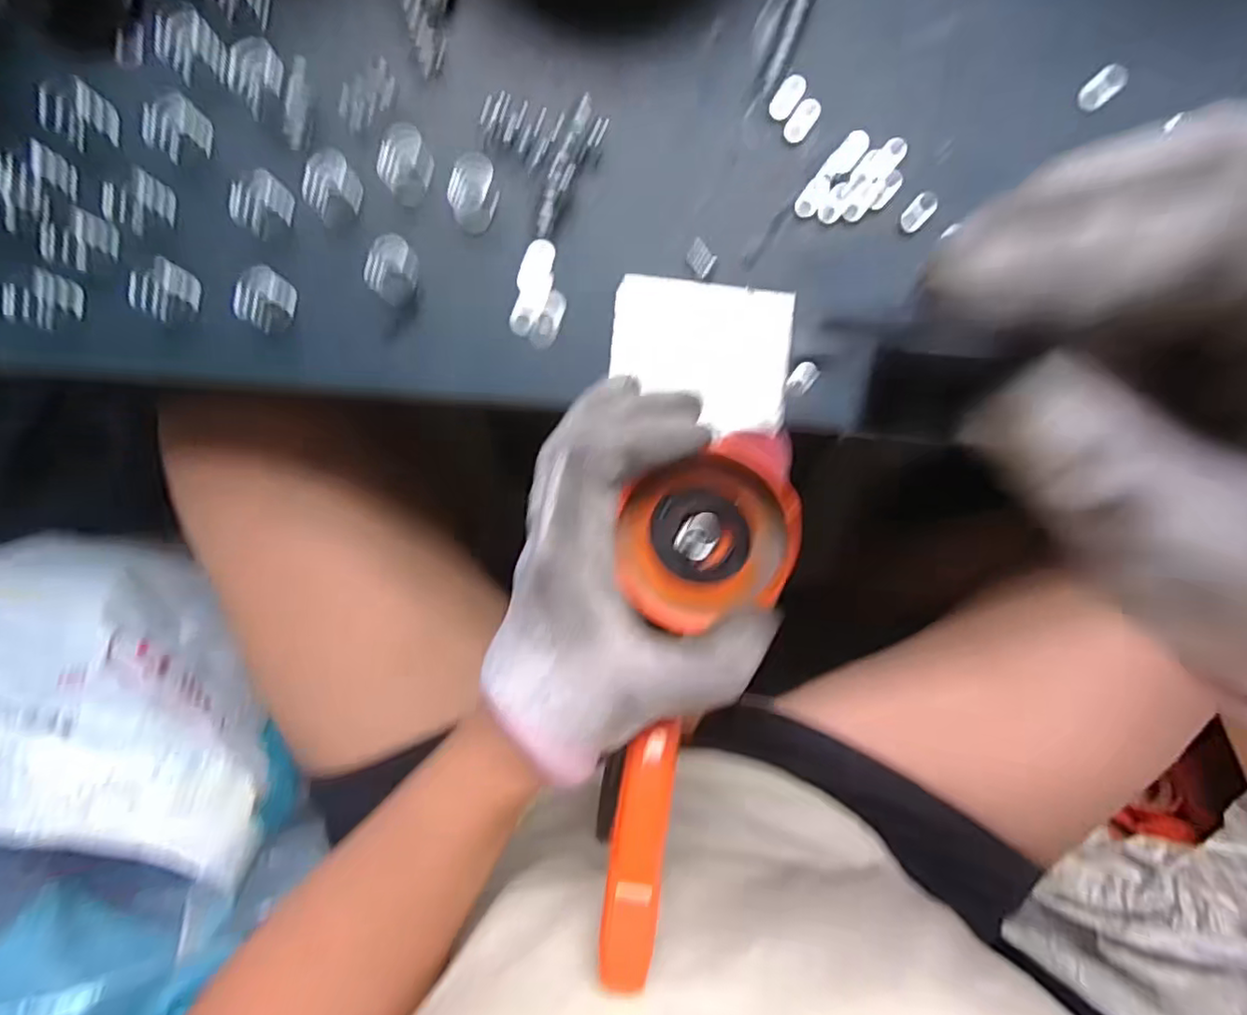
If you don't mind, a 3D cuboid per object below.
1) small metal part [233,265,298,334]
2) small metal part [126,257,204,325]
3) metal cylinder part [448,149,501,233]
[{"bbox_3d":[-0.147,-0.085,0.258,0.017,0.017,0.023,24,92,-3],"label":"small metal part"},{"bbox_3d":[-0.187,-0.088,0.255,0.018,0.020,0.022,21,92,-3],"label":"small metal part"},{"bbox_3d":[-0.061,-0.129,0.256,0.015,0.022,0.023,21,92,-3],"label":"metal cylinder part"}]

